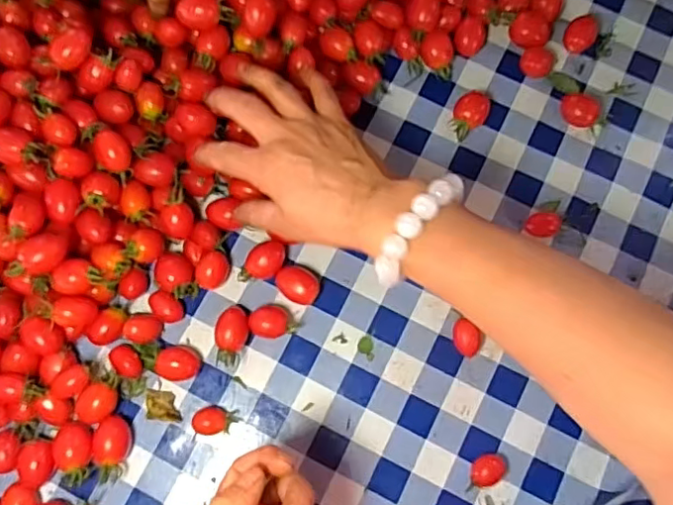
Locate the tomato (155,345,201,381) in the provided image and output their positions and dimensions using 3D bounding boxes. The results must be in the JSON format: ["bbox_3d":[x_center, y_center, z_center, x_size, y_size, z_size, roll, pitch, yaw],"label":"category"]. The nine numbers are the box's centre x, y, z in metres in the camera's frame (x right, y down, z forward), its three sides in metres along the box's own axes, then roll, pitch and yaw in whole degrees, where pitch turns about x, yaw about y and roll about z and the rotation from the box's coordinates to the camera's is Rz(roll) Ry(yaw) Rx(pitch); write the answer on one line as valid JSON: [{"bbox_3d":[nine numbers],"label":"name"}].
[{"bbox_3d":[-0.115,0.081,0.434,0.028,0.016,0.025,11,77,2],"label":"tomato"}]

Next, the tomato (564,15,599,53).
[{"bbox_3d":[0.202,-0.180,0.496,0.024,0.023,0.028,40,79,8],"label":"tomato"}]

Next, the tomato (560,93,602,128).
[{"bbox_3d":[0.197,-0.116,0.483,0.027,0.018,0.030,1,77,-1],"label":"tomato"}]

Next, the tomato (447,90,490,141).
[{"bbox_3d":[0.106,-0.109,0.480,0.026,0.021,0.037,29,78,6],"label":"tomato"}]

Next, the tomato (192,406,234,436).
[{"bbox_3d":[-0.089,0.120,0.426,0.025,0.015,0.019,10,77,2],"label":"tomato"}]

